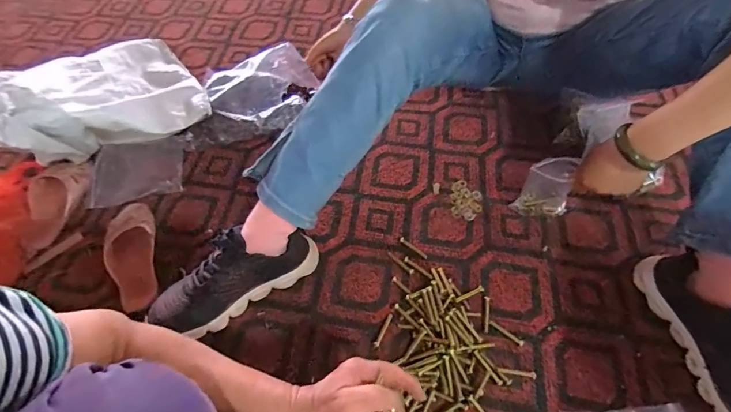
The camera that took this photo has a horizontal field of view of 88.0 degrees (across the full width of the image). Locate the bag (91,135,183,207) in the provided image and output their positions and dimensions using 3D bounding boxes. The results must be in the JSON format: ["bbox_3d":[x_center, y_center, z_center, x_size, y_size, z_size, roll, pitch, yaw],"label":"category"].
[{"bbox_3d":[-0.450,-0.071,0.747,0.170,0.025,0.129,-12,64,-5],"label":"bag"}]

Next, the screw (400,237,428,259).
[{"bbox_3d":[0.081,0.070,0.638,0.054,0.004,0.009,34,66,22],"label":"screw"}]

